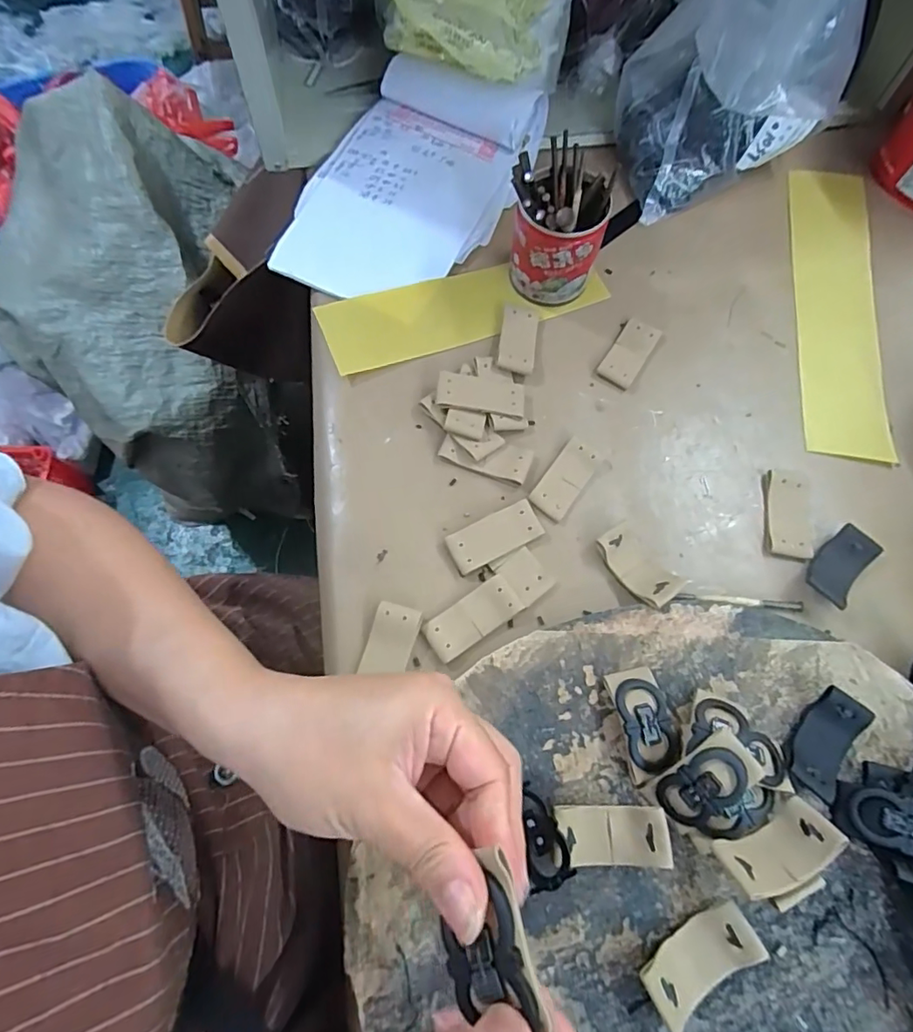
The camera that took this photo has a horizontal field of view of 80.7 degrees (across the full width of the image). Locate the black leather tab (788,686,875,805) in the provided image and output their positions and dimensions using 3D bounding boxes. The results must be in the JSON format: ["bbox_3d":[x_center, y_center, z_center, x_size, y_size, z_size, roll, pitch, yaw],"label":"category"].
[{"bbox_3d":[0.202,0.124,0.297,0.026,0.016,0.055,39,74,12],"label":"black leather tab"}]

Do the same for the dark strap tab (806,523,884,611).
[{"bbox_3d":[0.251,0.033,0.351,0.028,0.015,0.057,42,74,13],"label":"dark strap tab"}]

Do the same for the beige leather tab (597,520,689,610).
[{"bbox_3d":[0.114,0.032,0.342,0.028,0.015,0.054,-38,75,-14],"label":"beige leather tab"}]

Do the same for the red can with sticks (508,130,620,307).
[{"bbox_3d":[0.072,-0.211,0.397,0.066,0.087,0.065,0,70,-1],"label":"red can with sticks"}]

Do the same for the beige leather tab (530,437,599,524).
[{"bbox_3d":[0.075,-0.025,0.367,0.026,0.005,0.058,34,73,11],"label":"beige leather tab"}]

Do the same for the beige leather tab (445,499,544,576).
[{"bbox_3d":[0.025,0.014,0.350,0.061,0.008,0.028,-25,72,-10],"label":"beige leather tab"}]

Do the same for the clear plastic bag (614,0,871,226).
[{"bbox_3d":[0.220,-0.348,0.411,0.152,0.163,0.092,-19,72,-8],"label":"clear plastic bag"}]

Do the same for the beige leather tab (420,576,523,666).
[{"bbox_3d":[0.010,0.063,0.331,0.059,0.004,0.027,-32,85,-10],"label":"beige leather tab"}]

